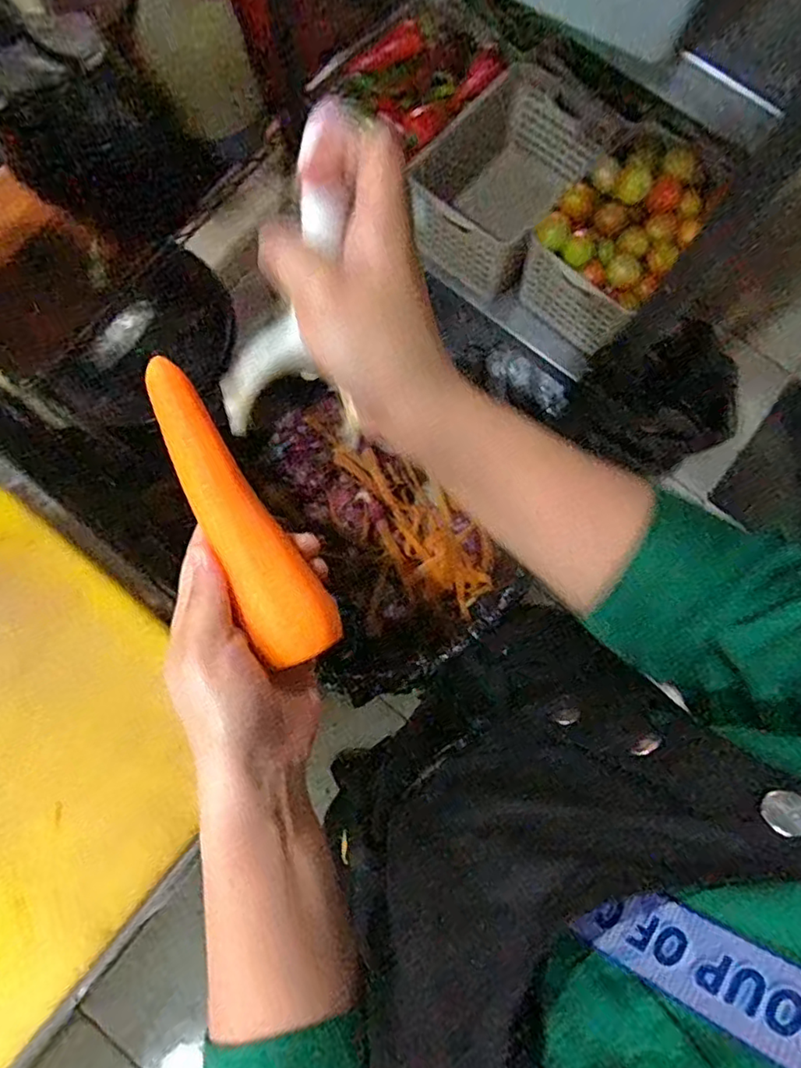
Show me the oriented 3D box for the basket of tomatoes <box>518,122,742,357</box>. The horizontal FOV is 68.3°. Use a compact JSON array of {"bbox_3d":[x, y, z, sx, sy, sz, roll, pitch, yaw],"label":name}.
[{"bbox_3d":[0.293,-0.402,0.815,0.163,0.148,0.215,37,80,7],"label":"basket of tomatoes"}]

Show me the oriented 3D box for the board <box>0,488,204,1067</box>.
[{"bbox_3d":[-0.340,0.219,0.403,0.294,0.025,0.438,38,80,7],"label":"board"}]

